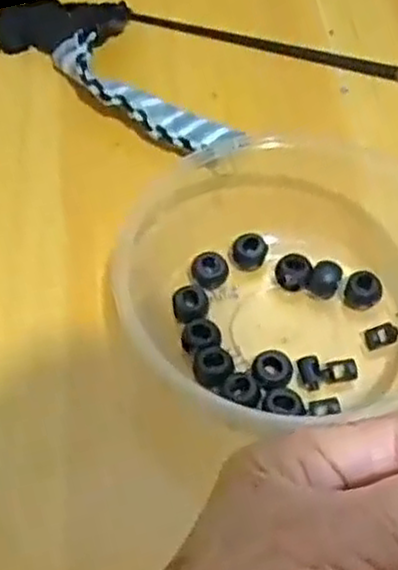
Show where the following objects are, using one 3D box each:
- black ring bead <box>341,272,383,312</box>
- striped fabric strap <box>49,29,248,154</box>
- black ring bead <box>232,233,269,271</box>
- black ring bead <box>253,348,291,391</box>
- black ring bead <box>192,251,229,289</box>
[{"bbox_3d":[0.077,0.002,0.359,0.017,0.015,0.013,16,57,12],"label":"black ring bead"},{"bbox_3d":[-0.034,-0.104,0.427,0.127,0.029,0.031,31,61,21],"label":"striped fabric strap"},{"bbox_3d":[0.025,-0.016,0.373,0.015,0.009,0.016,-1,55,1],"label":"black ring bead"},{"bbox_3d":[0.032,0.038,0.333,0.017,0.009,0.018,-1,55,1],"label":"black ring bead"},{"bbox_3d":[0.005,-0.007,0.364,0.017,0.011,0.016,-1,55,1],"label":"black ring bead"}]

